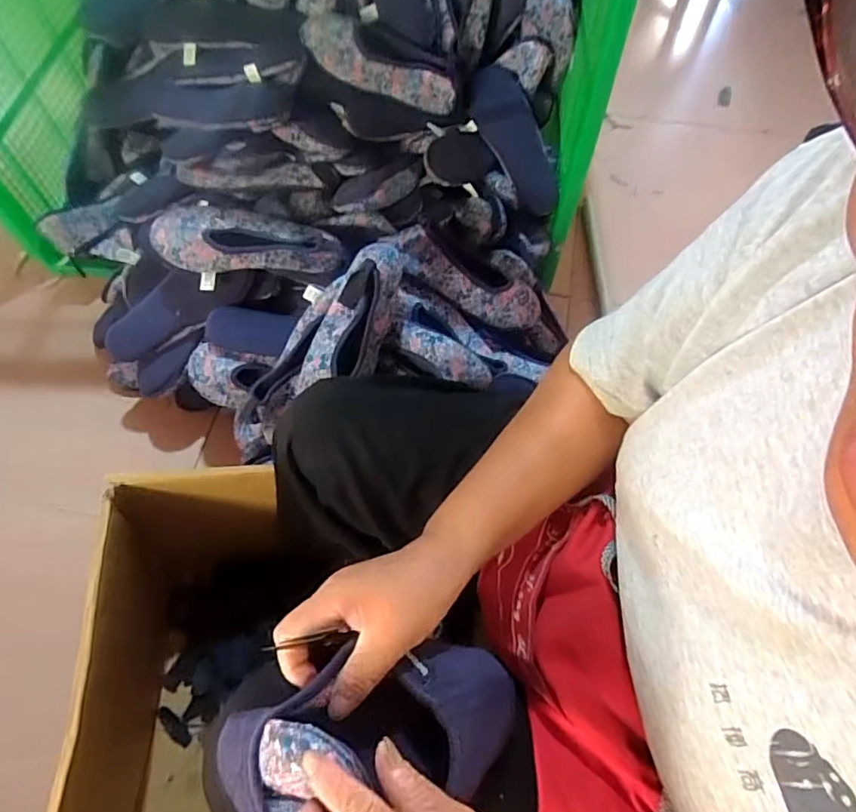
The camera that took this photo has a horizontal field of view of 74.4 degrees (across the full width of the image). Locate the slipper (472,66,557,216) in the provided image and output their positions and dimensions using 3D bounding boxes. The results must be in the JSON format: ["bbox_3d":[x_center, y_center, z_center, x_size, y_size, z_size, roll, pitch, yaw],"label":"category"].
[{"bbox_3d":[0.151,-0.455,0.963,0.088,0.036,0.249,-25,92,-13],"label":"slipper"}]

